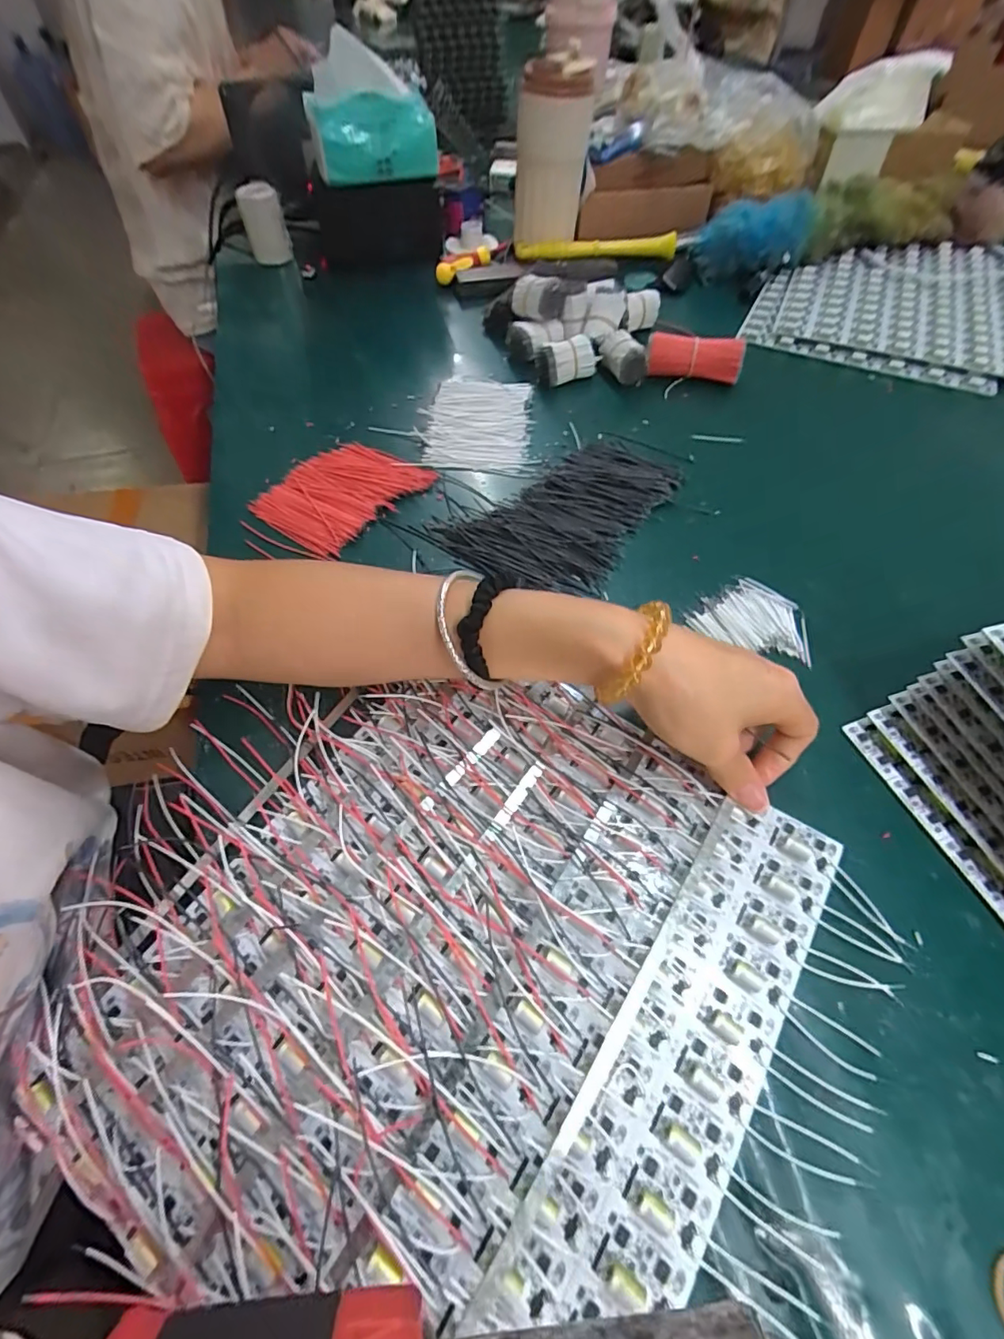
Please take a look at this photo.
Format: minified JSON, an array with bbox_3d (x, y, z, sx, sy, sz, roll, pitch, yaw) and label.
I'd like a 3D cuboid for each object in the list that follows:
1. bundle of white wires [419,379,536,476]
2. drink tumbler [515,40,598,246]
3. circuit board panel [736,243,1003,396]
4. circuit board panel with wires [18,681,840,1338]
[{"bbox_3d":[-0.023,-0.221,0.466,0.093,0.009,0.114,3,57,3],"label":"bundle of white wires"},{"bbox_3d":[0.059,-0.598,0.604,0.082,0.145,0.094,7,57,6],"label":"drink tumbler"},{"bbox_3d":[0.441,-0.422,0.594,0.267,0.027,0.296,23,60,15],"label":"circuit board panel"},{"bbox_3d":[-0.020,0.123,0.234,0.265,0.022,0.281,33,63,20],"label":"circuit board panel with wires"}]

